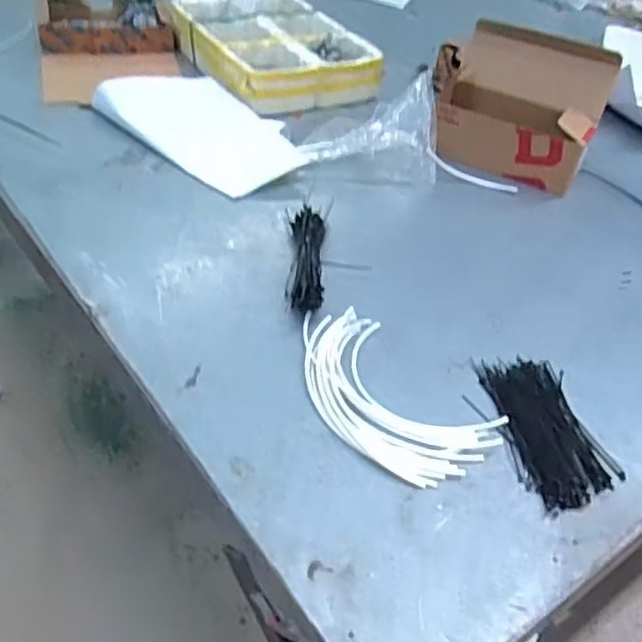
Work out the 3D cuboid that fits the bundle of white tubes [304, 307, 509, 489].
[{"bbox_3d":[0.057,0.065,0.643,0.128,0.015,0.216,-28,54,-34],"label":"bundle of white tubes"}]

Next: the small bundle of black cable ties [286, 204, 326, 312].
[{"bbox_3d":[-0.015,-0.071,0.770,0.043,0.034,0.155,4,43,-4],"label":"small bundle of black cable ties"}]

